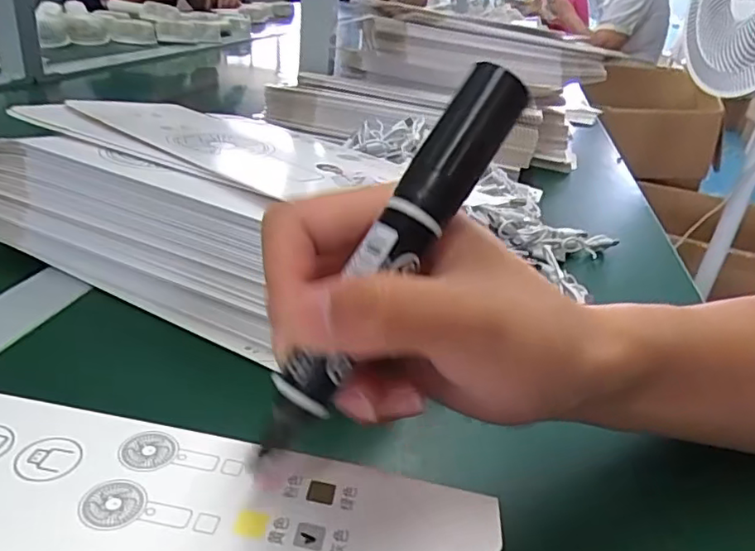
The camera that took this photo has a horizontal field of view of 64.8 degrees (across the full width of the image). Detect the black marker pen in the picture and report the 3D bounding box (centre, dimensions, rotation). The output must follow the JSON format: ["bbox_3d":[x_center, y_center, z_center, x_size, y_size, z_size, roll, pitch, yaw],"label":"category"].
[{"bbox_3d":[0.002,-0.004,0.164,0.014,0.124,0.016,29,-7,37],"label":"black marker pen"}]

